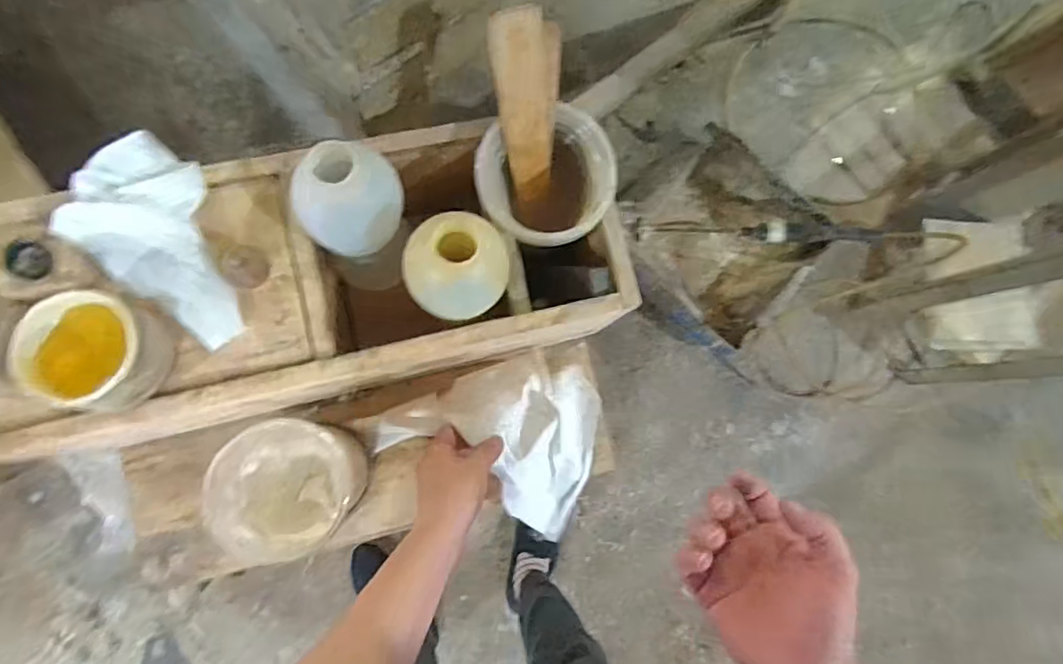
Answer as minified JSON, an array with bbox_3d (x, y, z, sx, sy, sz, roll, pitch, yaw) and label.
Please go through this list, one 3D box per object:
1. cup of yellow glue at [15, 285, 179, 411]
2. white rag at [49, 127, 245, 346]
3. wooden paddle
[{"bbox_3d":[-0.309,0.013,0.418,0.080,0.052,0.078,1,84,-7],"label":"cup of yellow glue"},{"bbox_3d":[-0.271,-0.071,0.448,0.153,0.031,0.098,40,81,-1],"label":"white rag"},{"bbox_3d":[0.000,-0.175,0.476,0.051,0.169,0.011,-18,57,-8],"label":"wooden paddle"}]

